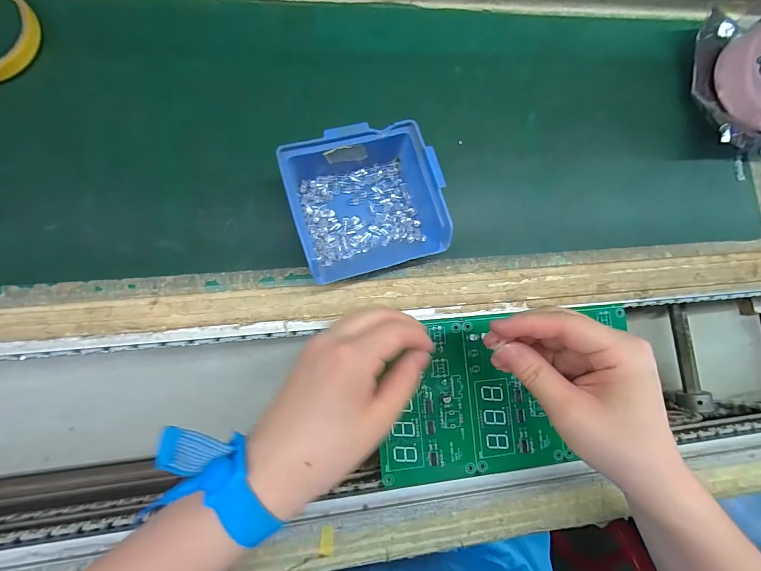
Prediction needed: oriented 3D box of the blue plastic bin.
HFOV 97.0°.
[{"bbox_3d":[-0.011,-0.060,0.249,0.101,0.050,0.096,-17,86,-8],"label":"blue plastic bin"}]

